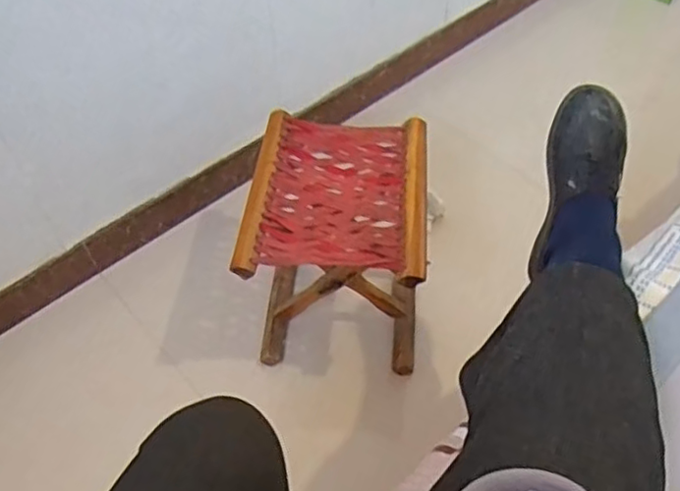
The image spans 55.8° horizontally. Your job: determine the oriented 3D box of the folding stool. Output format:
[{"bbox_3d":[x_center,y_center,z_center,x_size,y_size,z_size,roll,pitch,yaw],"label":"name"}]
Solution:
[{"bbox_3d":[0.001,0.004,1.089,0.265,0.309,0.306,2,53,4],"label":"folding stool"}]

